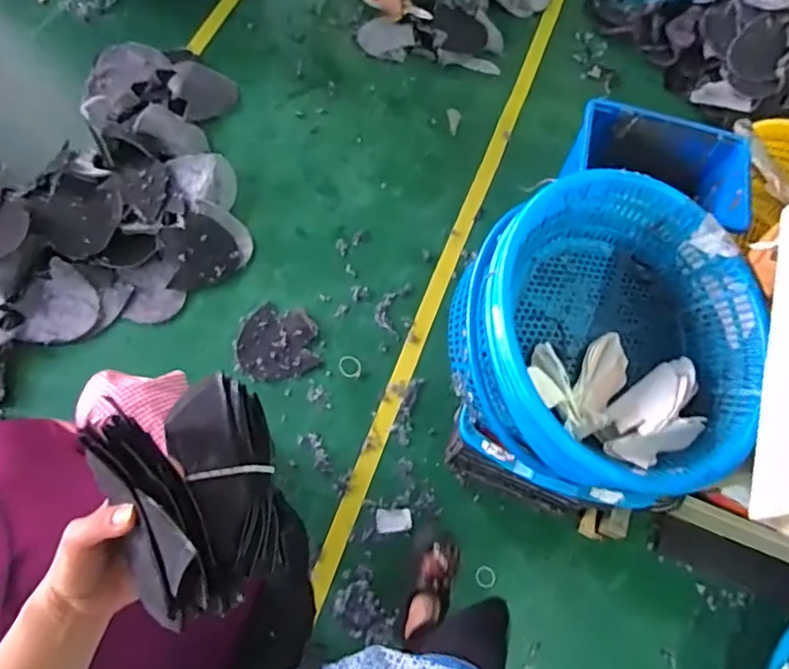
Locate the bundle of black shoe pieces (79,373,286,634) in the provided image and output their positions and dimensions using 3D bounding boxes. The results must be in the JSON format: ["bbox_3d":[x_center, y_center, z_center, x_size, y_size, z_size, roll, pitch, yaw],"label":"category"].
[{"bbox_3d":[-0.138,0.108,0.399,0.101,0.071,0.153,-15,72,-5],"label":"bundle of black shoe pieces"}]

